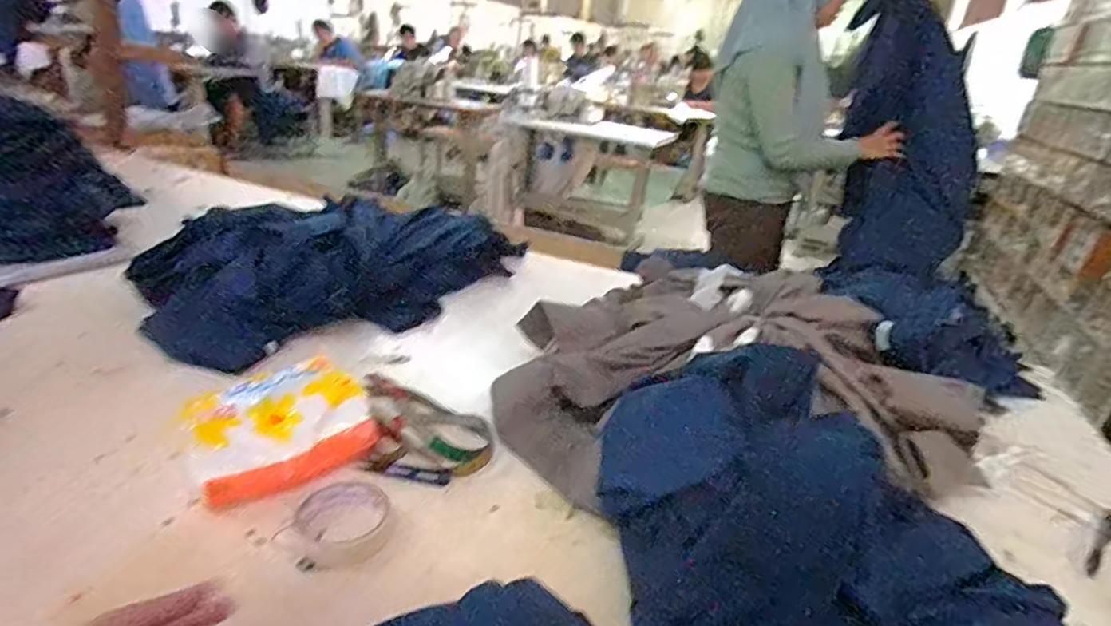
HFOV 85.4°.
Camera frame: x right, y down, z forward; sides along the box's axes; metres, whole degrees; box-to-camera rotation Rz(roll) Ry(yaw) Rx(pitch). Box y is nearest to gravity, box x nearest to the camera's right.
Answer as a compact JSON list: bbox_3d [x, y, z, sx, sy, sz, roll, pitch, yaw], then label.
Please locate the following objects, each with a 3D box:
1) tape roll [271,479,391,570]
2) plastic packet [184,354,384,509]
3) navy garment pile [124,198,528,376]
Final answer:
[{"bbox_3d":[-0.202,0.201,0.573,0.085,0.025,0.093,5,25,-2],"label":"tape roll"},{"bbox_3d":[-0.276,0.117,0.619,0.172,0.109,0.072,-9,29,-30],"label":"plastic packet"},{"bbox_3d":[-0.336,-0.113,1.084,0.334,0.125,0.714,22,29,30],"label":"navy garment pile"}]

